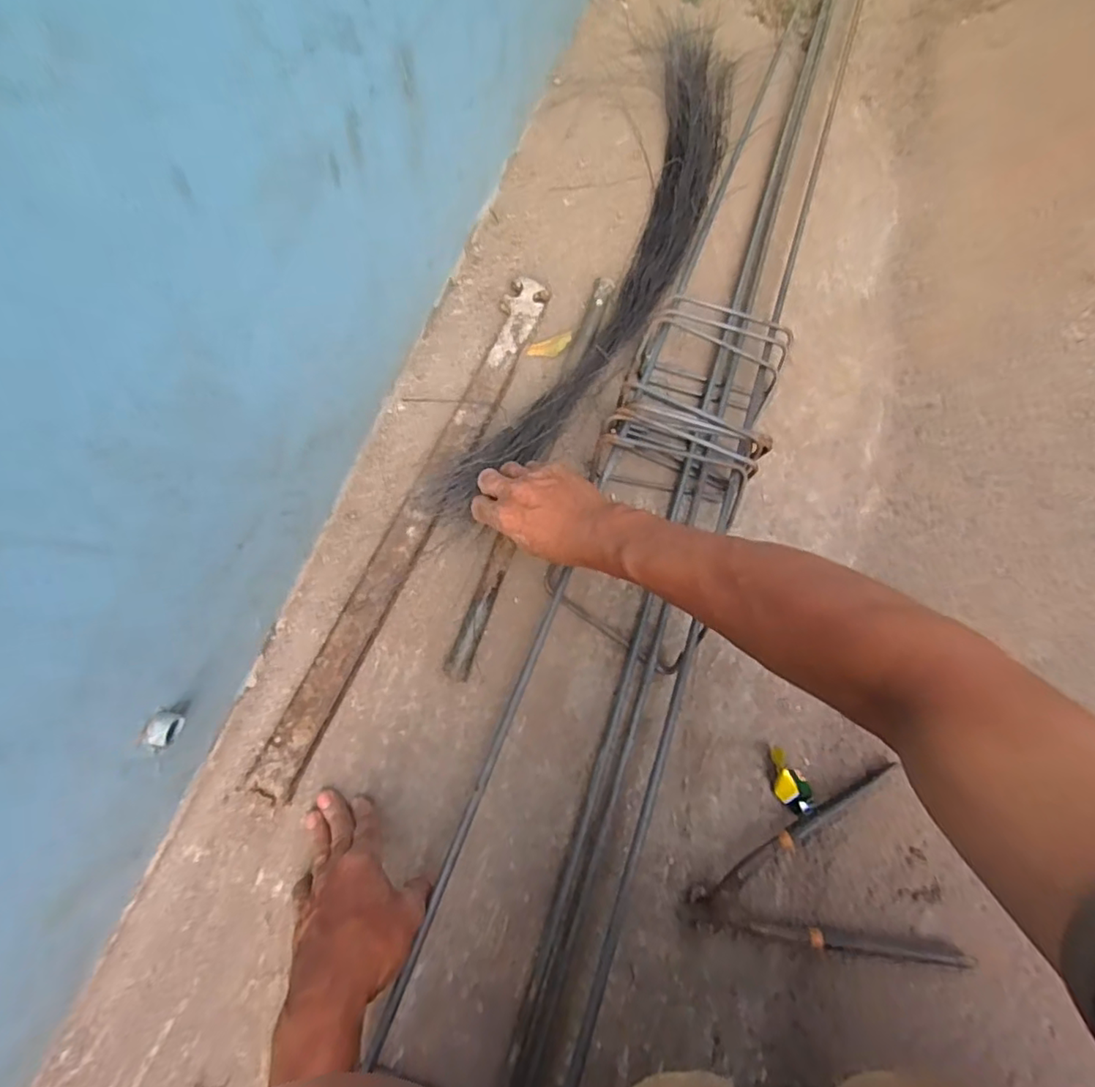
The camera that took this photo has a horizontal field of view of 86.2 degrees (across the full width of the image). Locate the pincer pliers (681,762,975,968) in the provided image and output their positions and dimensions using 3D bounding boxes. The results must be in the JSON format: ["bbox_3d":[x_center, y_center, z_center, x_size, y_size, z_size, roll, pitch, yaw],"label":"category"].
[{"bbox_3d":[0.214,0.277,0.479,0.205,0.019,0.138,-8,70,-5],"label":"pincer pliers"}]

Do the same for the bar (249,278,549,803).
[{"bbox_3d":[-0.119,-0.051,0.583,0.046,0.012,0.587,21,68,2],"label":"bar"}]

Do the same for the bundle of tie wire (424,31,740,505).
[{"bbox_3d":[0.103,-0.374,0.705,0.142,0.060,0.843,23,68,7],"label":"bundle of tie wire"}]

